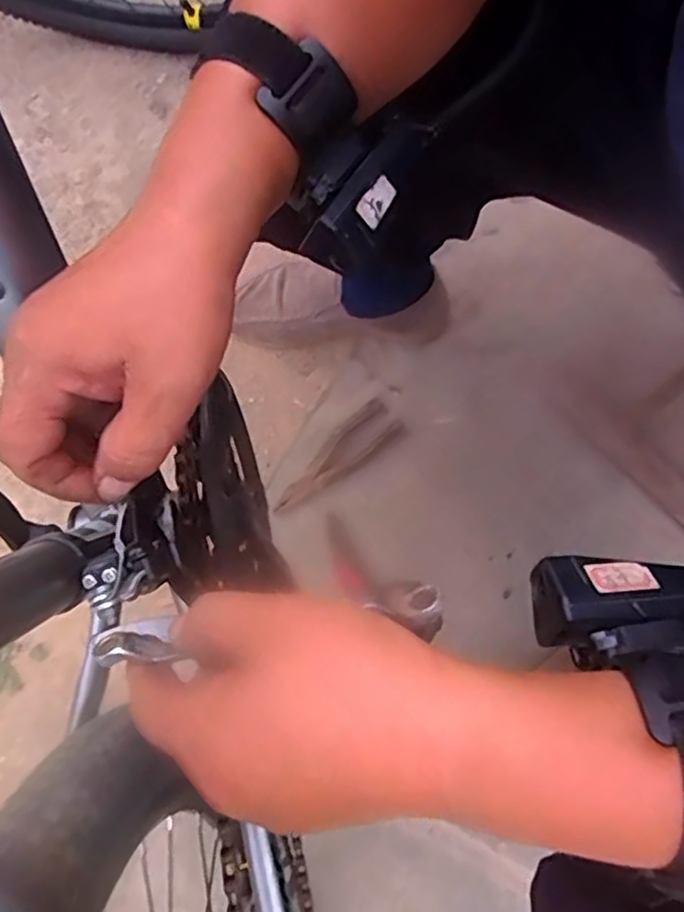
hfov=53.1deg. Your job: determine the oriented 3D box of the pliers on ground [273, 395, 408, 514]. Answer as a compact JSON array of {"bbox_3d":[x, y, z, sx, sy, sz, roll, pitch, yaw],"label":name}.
[{"bbox_3d":[-0.009,0.001,0.759,0.167,0.013,0.055,-36,79,-11],"label":"pliers on ground"}]

